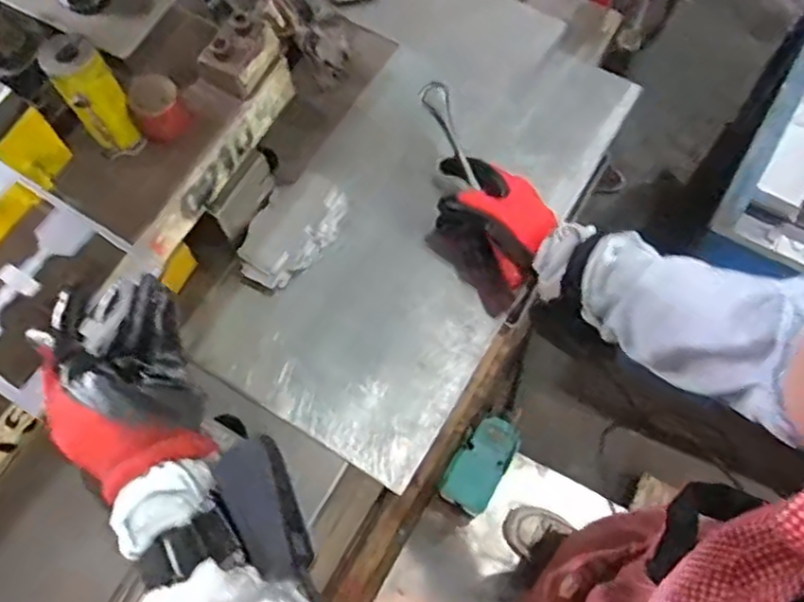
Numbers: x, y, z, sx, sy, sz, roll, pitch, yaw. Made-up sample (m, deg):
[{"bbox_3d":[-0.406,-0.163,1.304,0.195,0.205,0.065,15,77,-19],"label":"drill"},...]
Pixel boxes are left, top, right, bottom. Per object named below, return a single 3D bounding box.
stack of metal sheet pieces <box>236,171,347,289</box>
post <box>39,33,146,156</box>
[{"bbox_3d":[-0.108,-0.070,0.663,0.077,0.027,0.120,23,71,12],"label":"stack of metal sheet pieces"},{"bbox_3d":[-0.236,-0.157,0.530,0.037,0.105,0.031,-31,70,-10],"label":"post"}]

